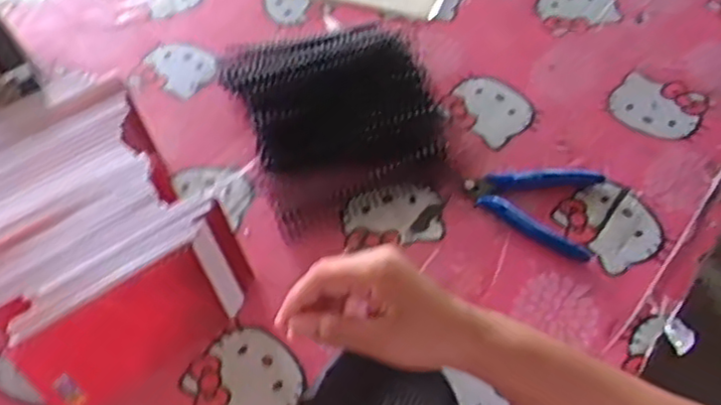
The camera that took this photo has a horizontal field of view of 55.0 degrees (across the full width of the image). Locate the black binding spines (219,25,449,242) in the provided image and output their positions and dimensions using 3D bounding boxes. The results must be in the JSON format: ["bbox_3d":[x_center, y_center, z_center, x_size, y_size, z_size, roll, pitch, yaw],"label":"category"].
[{"bbox_3d":[-0.021,-0.083,0.610,0.170,0.045,0.179,-23,57,-14],"label":"black binding spines"}]

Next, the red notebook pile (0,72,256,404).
[{"bbox_3d":[-0.206,0.019,0.525,0.164,0.083,0.226,-31,59,-20],"label":"red notebook pile"}]

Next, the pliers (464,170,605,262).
[{"bbox_3d":[0.138,-0.002,0.561,0.103,0.014,0.084,11,55,9],"label":"pliers"}]

